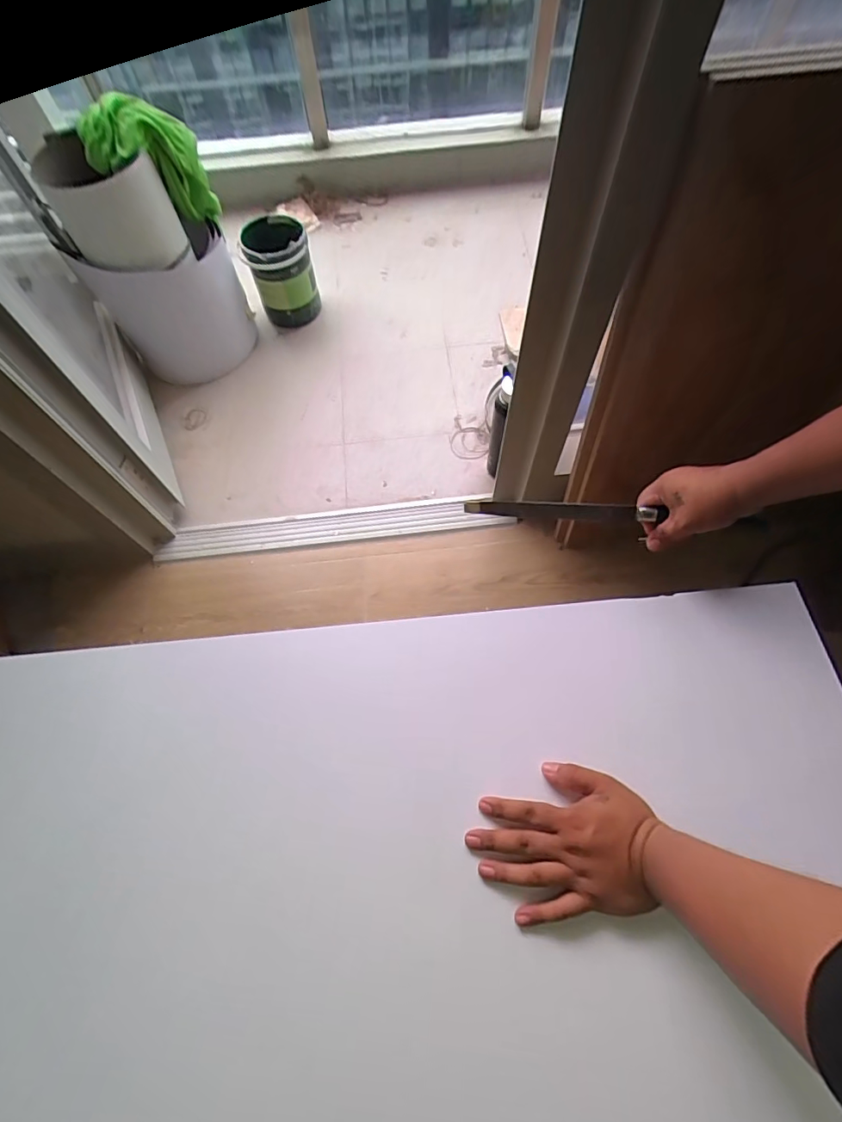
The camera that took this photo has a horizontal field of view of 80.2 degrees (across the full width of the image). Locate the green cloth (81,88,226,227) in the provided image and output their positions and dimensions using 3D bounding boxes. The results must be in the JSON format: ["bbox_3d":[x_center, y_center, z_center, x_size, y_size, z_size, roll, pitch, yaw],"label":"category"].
[{"bbox_3d":[-0.550,-0.864,1.099,0.072,0.306,0.167,38,106,18],"label":"green cloth"}]

